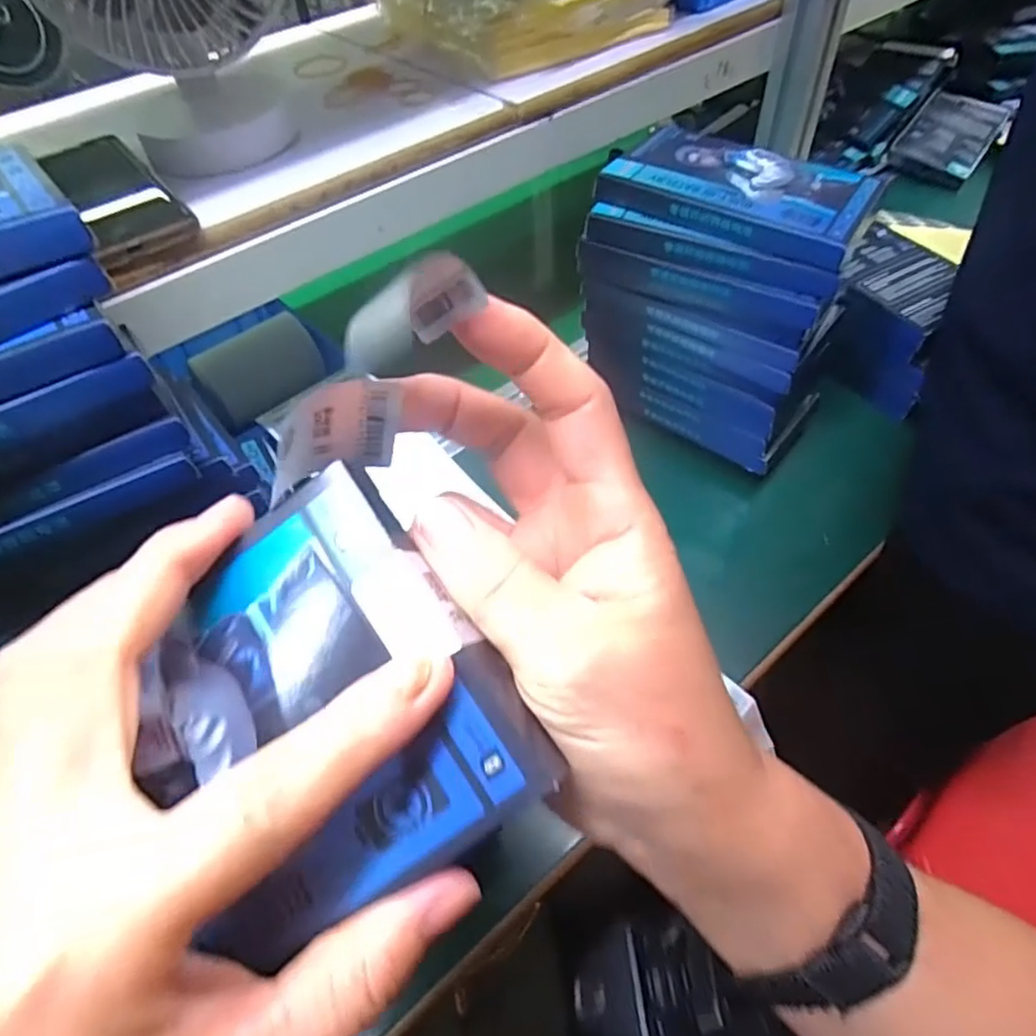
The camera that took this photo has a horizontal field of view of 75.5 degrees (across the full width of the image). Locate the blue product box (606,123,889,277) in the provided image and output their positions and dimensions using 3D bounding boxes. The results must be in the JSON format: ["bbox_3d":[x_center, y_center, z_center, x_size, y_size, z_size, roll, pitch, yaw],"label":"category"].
[{"bbox_3d":[0.145,-0.214,0.438,0.161,0.021,0.095,28,58,24],"label":"blue product box"}]

